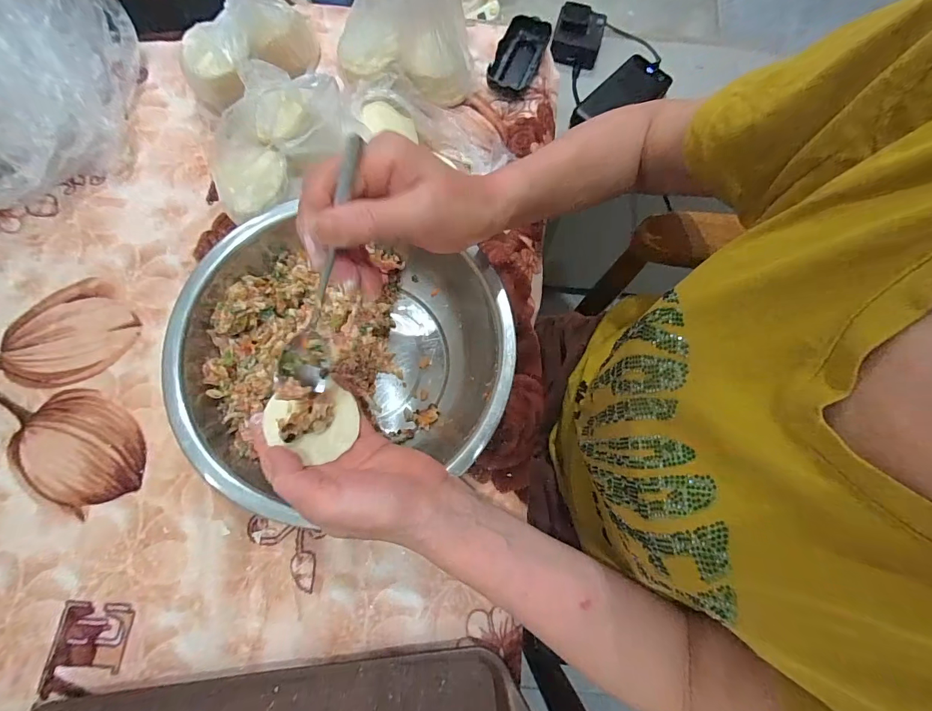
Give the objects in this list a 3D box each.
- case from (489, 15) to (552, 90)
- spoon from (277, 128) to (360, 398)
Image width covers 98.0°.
[{"bbox_3d":[0.064,-0.372,0.507,0.052,0.027,0.109,27,79,-12],"label":"case"},{"bbox_3d":[-0.085,-0.048,0.246,0.025,0.022,0.160,26,116,6],"label":"spoon"}]

